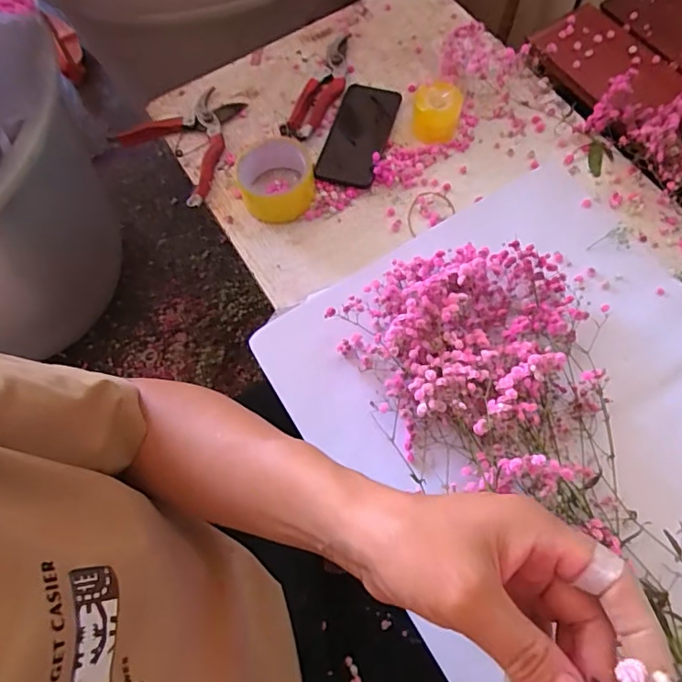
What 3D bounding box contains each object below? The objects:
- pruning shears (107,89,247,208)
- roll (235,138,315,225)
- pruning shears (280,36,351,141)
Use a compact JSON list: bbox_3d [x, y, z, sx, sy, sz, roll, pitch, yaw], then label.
[{"bbox_3d":[-0.190,-0.268,0.665,0.172,0.020,0.153,40,75,16],"label":"pruning shears"},{"bbox_3d":[-0.077,-0.193,0.616,0.090,0.043,0.086,0,68,1],"label":"roll"},{"bbox_3d":[-0.021,-0.351,0.690,0.055,0.017,0.199,17,70,9],"label":"pruning shears"}]

